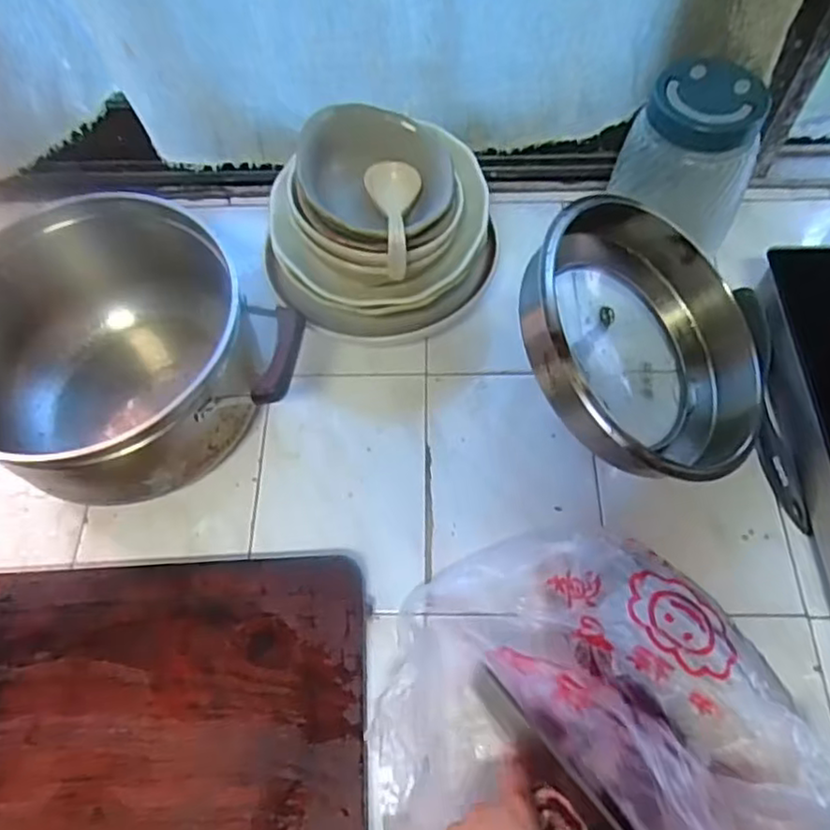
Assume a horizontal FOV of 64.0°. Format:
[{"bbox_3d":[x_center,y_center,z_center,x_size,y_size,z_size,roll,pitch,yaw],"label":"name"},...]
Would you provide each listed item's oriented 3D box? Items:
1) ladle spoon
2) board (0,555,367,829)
[{"bbox_3d":[-0.015,-0.159,0.531,0.045,0.026,0.145,-5,43,0],"label":"ladle spoon"},{"bbox_3d":[-0.208,0.236,0.485,0.341,0.026,0.246,-3,62,1],"label":"board"}]

